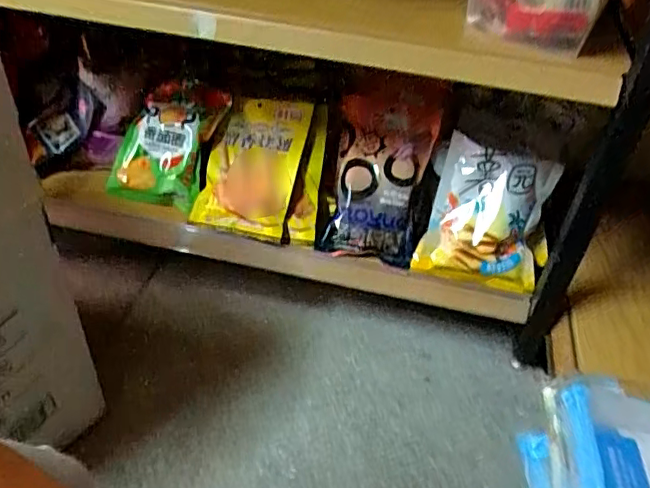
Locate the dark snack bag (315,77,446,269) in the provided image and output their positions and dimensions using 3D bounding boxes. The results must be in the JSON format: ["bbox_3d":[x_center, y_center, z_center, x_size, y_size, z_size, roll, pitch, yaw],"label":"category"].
[{"bbox_3d":[0.082,-0.110,0.861,0.159,0.270,0.071,11,-4,3],"label":"dark snack bag"}]

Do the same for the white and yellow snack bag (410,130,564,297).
[{"bbox_3d":[0.233,-0.042,0.821,0.164,0.199,0.042,13,-2,9],"label":"white and yellow snack bag"}]

